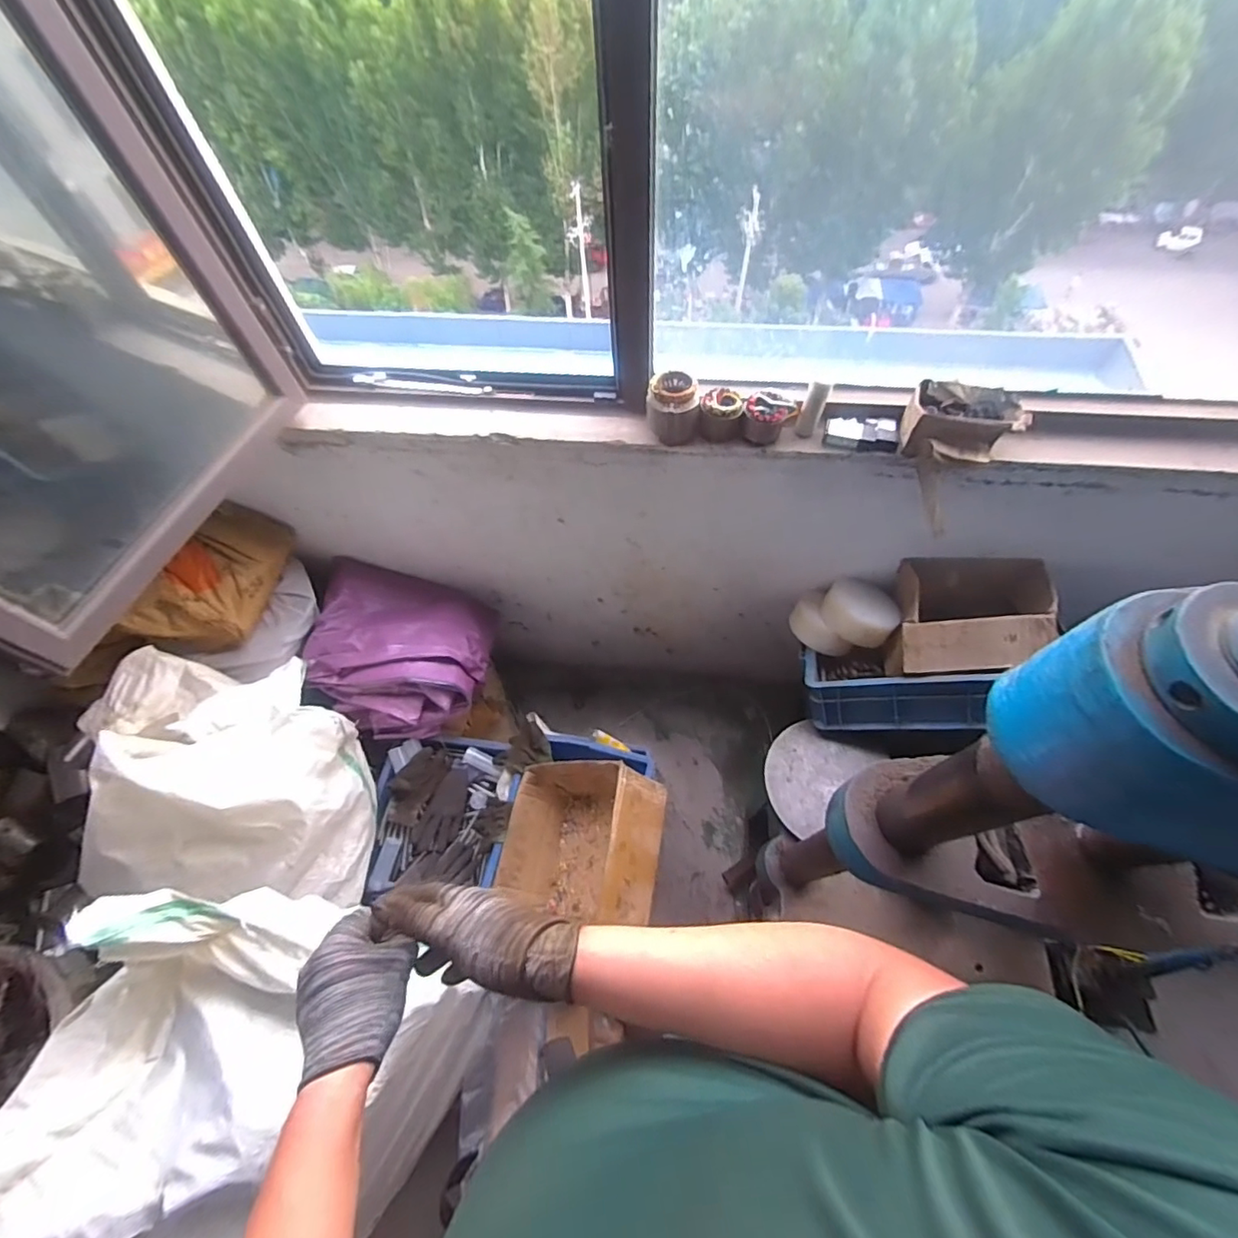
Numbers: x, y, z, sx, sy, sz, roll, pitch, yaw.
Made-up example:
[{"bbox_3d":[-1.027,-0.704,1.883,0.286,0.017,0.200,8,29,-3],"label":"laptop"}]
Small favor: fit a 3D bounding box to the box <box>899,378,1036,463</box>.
[{"bbox_3d":[0.544,-0.301,0.863,0.164,0.070,0.116,10,61,8],"label":"box"}]

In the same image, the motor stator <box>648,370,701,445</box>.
[{"bbox_3d":[0.089,-0.355,0.922,0.087,0.086,0.078,-4,60,0],"label":"motor stator"}]

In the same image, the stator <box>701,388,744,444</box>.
[{"bbox_3d":[0.175,-0.347,0.935,0.072,0.072,0.064,8,61,7],"label":"stator"}]

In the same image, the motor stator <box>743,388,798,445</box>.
[{"bbox_3d":[0.254,-0.342,0.921,0.080,0.061,0.079,21,63,14],"label":"motor stator"}]

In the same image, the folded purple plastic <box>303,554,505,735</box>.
[{"bbox_3d":[-0.508,0.080,1.331,0.384,0.240,0.428,-3,60,1],"label":"folded purple plastic"}]

